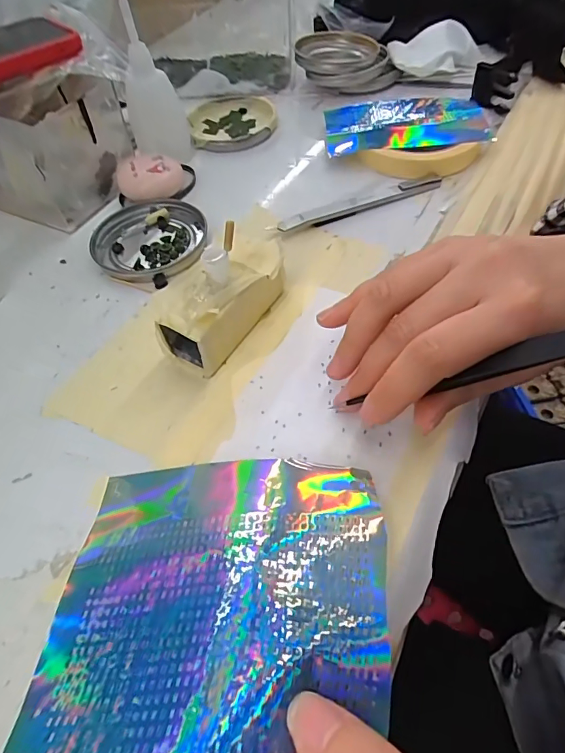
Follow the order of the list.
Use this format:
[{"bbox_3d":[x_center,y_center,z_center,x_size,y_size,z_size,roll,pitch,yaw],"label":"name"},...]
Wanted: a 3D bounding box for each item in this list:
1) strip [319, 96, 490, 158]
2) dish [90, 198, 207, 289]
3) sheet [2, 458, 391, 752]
[{"bbox_3d":[0.101,-0.204,0.366,0.129,0.013,0.080,2,55,7],"label":"strip"},{"bbox_3d":[-0.095,-0.098,0.317,0.076,0.008,0.076,-3,55,4],"label":"dish"},{"bbox_3d":[-0.024,0.074,0.166,0.120,0.012,0.103,-4,39,6],"label":"sheet"}]

